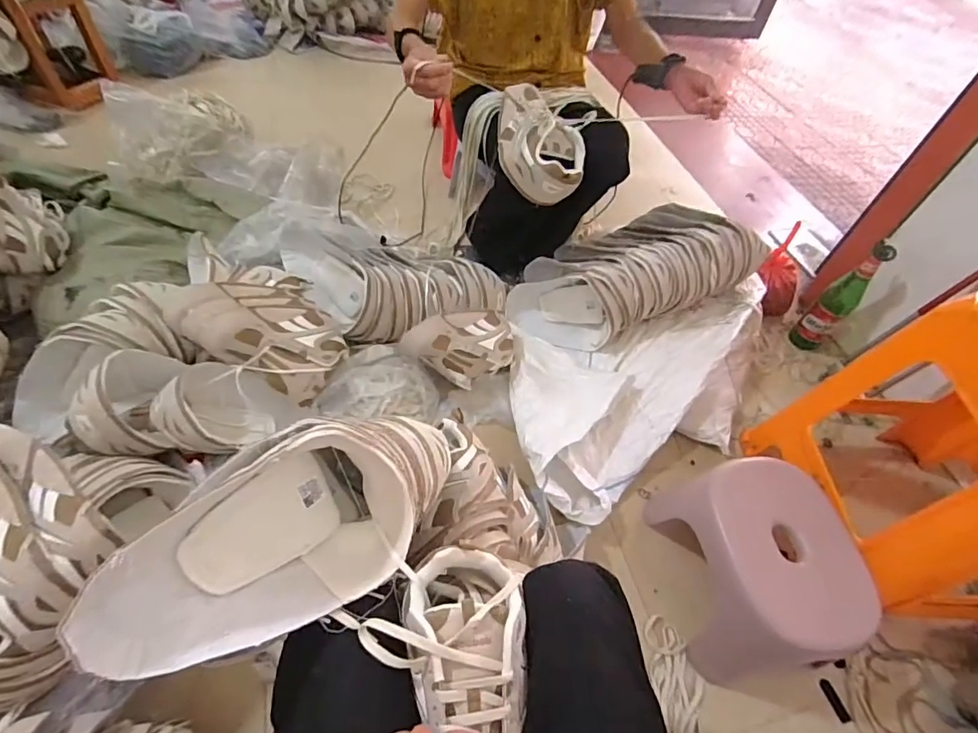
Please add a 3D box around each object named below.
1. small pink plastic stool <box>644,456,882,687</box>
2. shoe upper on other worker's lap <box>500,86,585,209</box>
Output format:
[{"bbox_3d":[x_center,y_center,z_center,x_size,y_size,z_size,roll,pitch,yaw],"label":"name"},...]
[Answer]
[{"bbox_3d":[0.426,0.315,0.774,0.211,0.223,0.287,-3,54,-8],"label":"small pink plastic stool"},{"bbox_3d":[0.094,-0.435,0.935,0.154,0.098,0.269,-7,55,-11],"label":"shoe upper on other worker's lap"}]

